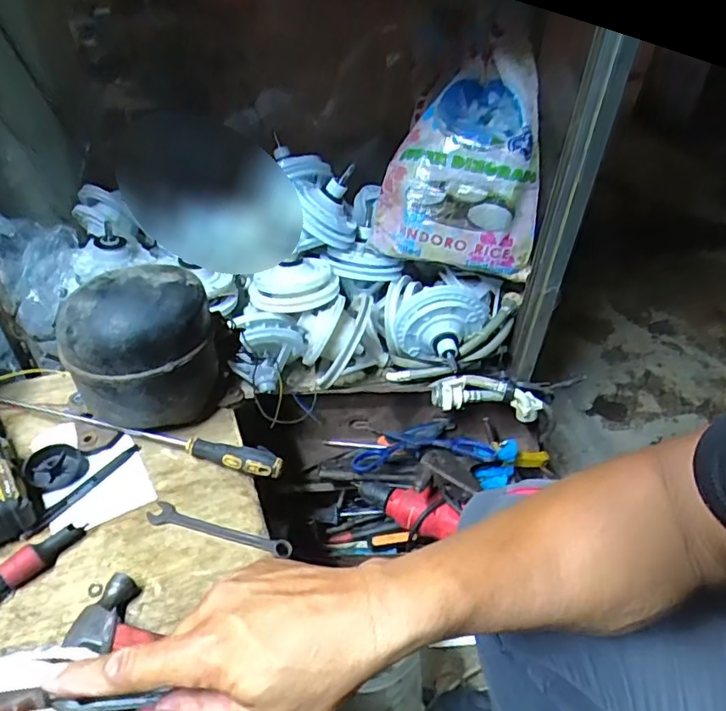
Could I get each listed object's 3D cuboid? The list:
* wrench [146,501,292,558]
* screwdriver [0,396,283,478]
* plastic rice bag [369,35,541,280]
[{"bbox_3d":[-0.147,0.177,0.571,0.154,0.006,0.024,12,42,11],"label":"wrench"},{"bbox_3d":[-0.269,0.086,0.648,0.369,0.026,0.027,12,42,11],"label":"screwdriver"},{"bbox_3d":[0.160,-0.315,0.886,0.249,0.261,0.243,11,41,9],"label":"plastic rice bag"}]

